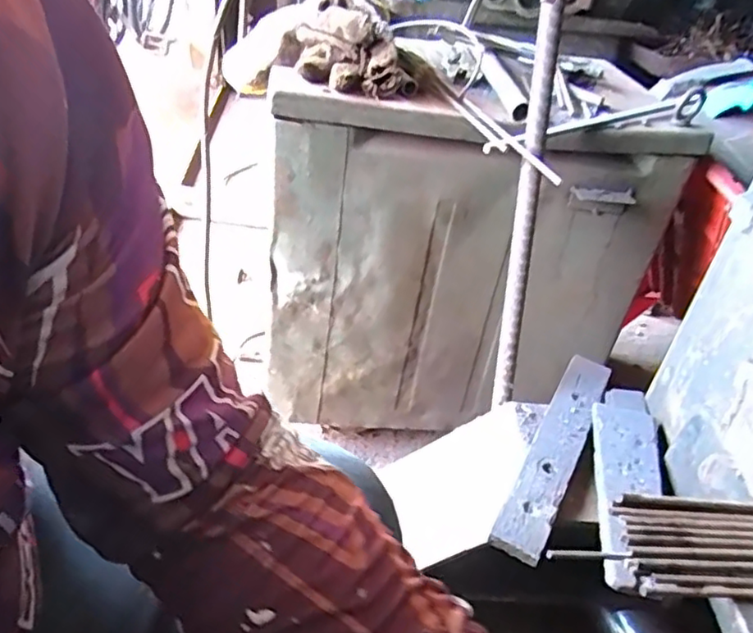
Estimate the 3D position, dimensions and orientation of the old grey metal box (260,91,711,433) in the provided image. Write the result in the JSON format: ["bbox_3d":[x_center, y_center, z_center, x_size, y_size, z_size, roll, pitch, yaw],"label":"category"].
[{"bbox_3d":[0.106,-0.035,0.801,0.477,0.455,0.087,-4,38,-13],"label":"old grey metal box"}]

